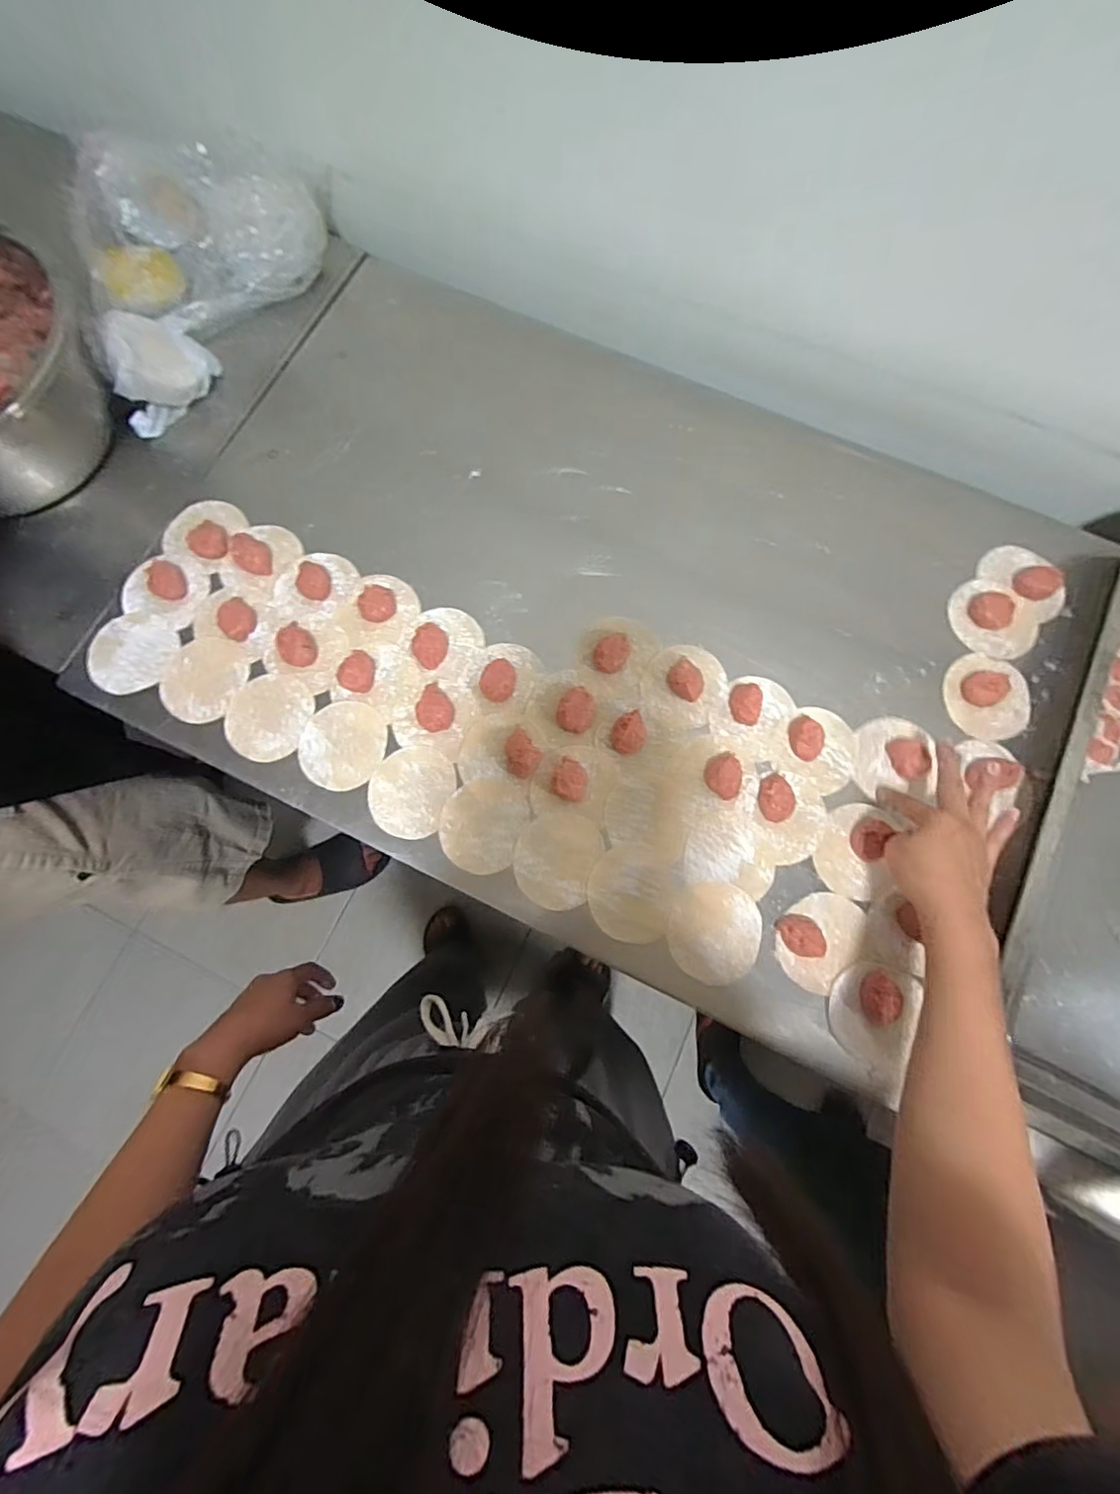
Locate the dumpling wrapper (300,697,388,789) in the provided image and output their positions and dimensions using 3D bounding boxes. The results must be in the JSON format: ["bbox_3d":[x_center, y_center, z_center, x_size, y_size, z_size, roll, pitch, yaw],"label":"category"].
[{"bbox_3d":[-0.207,-0.003,0.540,0.078,0.005,0.085,0,77,1],"label":"dumpling wrapper"}]

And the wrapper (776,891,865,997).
[{"bbox_3d":[0.228,0.165,0.489,0.084,0.019,0.067,-40,80,-8],"label":"wrapper"}]

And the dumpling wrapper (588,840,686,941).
[{"bbox_3d":[0.065,0.128,0.506,0.076,0.004,0.083,0,77,1],"label":"dumpling wrapper"}]

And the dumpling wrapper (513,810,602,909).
[{"bbox_3d":[-0.004,0.101,0.512,0.073,0.004,0.082,20,78,5],"label":"dumpling wrapper"}]

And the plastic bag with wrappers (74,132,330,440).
[{"bbox_3d":[-0.416,-0.516,0.613,0.152,0.113,0.323,31,79,7],"label":"plastic bag with wrappers"}]

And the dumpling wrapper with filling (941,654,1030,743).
[{"bbox_3d":[0.417,-0.049,0.549,0.079,0.015,0.083,0,77,1],"label":"dumpling wrapper with filling"}]

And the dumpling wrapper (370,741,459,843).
[{"bbox_3d":[-0.139,0.040,0.529,0.073,0.004,0.084,21,76,3],"label":"dumpling wrapper"}]

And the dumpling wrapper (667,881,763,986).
[{"bbox_3d":[0.136,0.163,0.498,0.078,0.004,0.083,9,79,3],"label":"dumpling wrapper"}]

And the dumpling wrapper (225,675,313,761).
[{"bbox_3d":[-0.280,-0.029,0.546,0.076,0.004,0.083,1,75,-4],"label":"dumpling wrapper"}]

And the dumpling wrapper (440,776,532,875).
[{"bbox_3d":[-0.071,0.069,0.520,0.075,0.004,0.085,21,78,5],"label":"dumpling wrapper"}]

